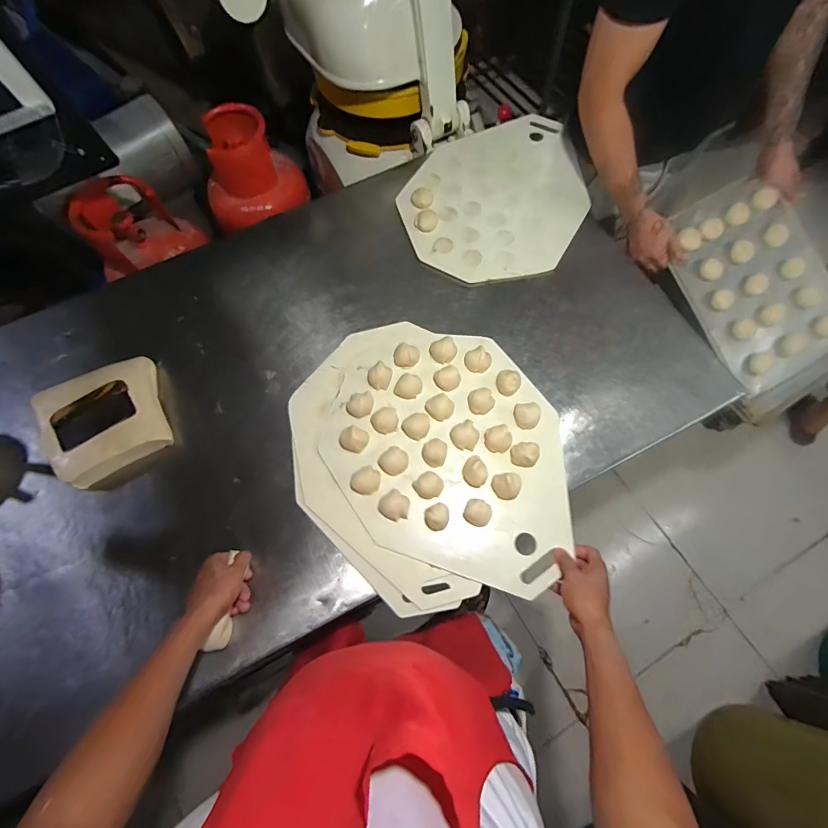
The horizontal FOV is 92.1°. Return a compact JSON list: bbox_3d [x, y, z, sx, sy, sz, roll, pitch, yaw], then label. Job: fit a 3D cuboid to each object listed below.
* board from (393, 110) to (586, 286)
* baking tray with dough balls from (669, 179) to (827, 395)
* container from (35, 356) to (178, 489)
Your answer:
[{"bbox_3d":[0.191,-0.521,0.966,0.448,0.048,0.472,-13,69,-1],"label":"board"},{"bbox_3d":[0.783,-0.302,0.912,0.355,0.041,0.431,-26,91,-6],"label":"baking tray with dough balls"},{"bbox_3d":[-0.603,0.008,0.769,0.223,0.069,0.224,-26,70,-6],"label":"container"}]

